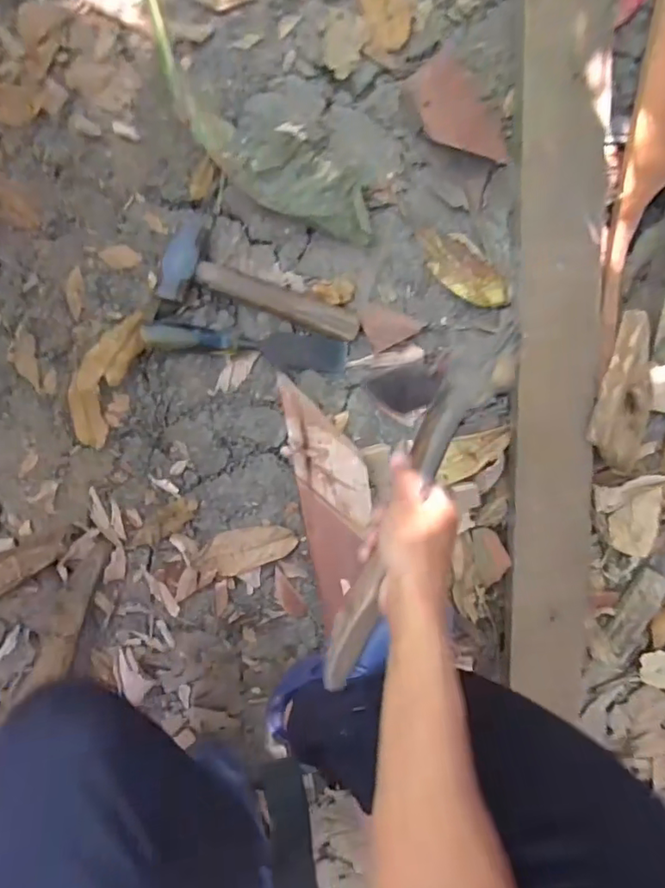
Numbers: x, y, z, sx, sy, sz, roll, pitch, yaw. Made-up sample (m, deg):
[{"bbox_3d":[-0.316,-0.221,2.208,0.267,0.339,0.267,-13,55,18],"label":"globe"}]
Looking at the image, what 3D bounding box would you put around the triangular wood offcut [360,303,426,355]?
[{"bbox_3d":[0.069,-0.151,0.680,0.065,0.024,0.061,-27,98,1],"label":"triangular wood offcut"}]

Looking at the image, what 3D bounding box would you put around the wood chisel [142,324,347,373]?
[{"bbox_3d":[-0.099,-0.116,0.656,0.235,0.029,0.042,4,98,-17],"label":"wood chisel"}]

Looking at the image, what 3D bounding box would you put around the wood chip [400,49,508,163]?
[{"bbox_3d":[0.150,-0.378,0.634,0.094,0.024,0.132,-45,103,-24],"label":"wood chip"}]

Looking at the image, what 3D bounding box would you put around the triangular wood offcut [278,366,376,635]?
[{"bbox_3d":[0.003,0.060,0.688,0.091,0.045,0.295,-10,98,-1],"label":"triangular wood offcut"}]

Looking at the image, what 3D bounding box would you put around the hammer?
[{"bbox_3d":[-0.078,-0.181,0.651,0.228,0.042,0.086,17,97,-5],"label":"hammer"}]

